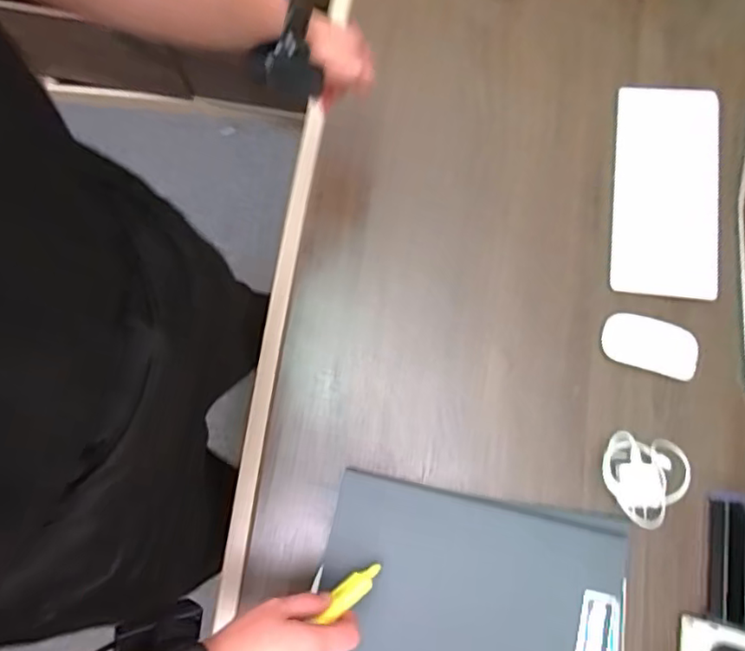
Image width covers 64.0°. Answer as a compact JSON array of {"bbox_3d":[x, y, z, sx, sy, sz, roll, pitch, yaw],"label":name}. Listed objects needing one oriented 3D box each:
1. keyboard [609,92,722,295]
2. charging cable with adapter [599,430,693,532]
[{"bbox_3d":[0.375,-0.173,0.762,0.122,0.014,0.278,4,78,15],"label":"keyboard"},{"bbox_3d":[0.294,0.166,0.648,0.070,0.065,0.091,20,77,6],"label":"charging cable with adapter"}]

